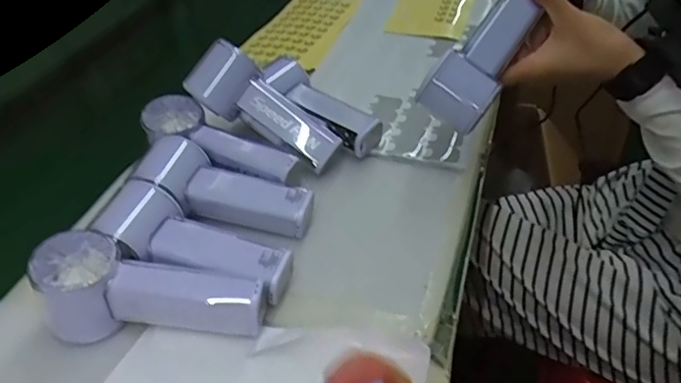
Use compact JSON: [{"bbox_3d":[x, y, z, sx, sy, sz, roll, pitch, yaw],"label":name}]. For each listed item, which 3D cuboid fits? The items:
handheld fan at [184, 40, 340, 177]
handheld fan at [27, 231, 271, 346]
[{"bbox_3d":[-0.072,-0.072,0.528,0.146,0.048,0.058,42,89,-1],"label":"handheld fan"},{"bbox_3d":[-0.128,0.066,0.386,0.148,0.057,0.050,-1,40,1],"label":"handheld fan"}]

